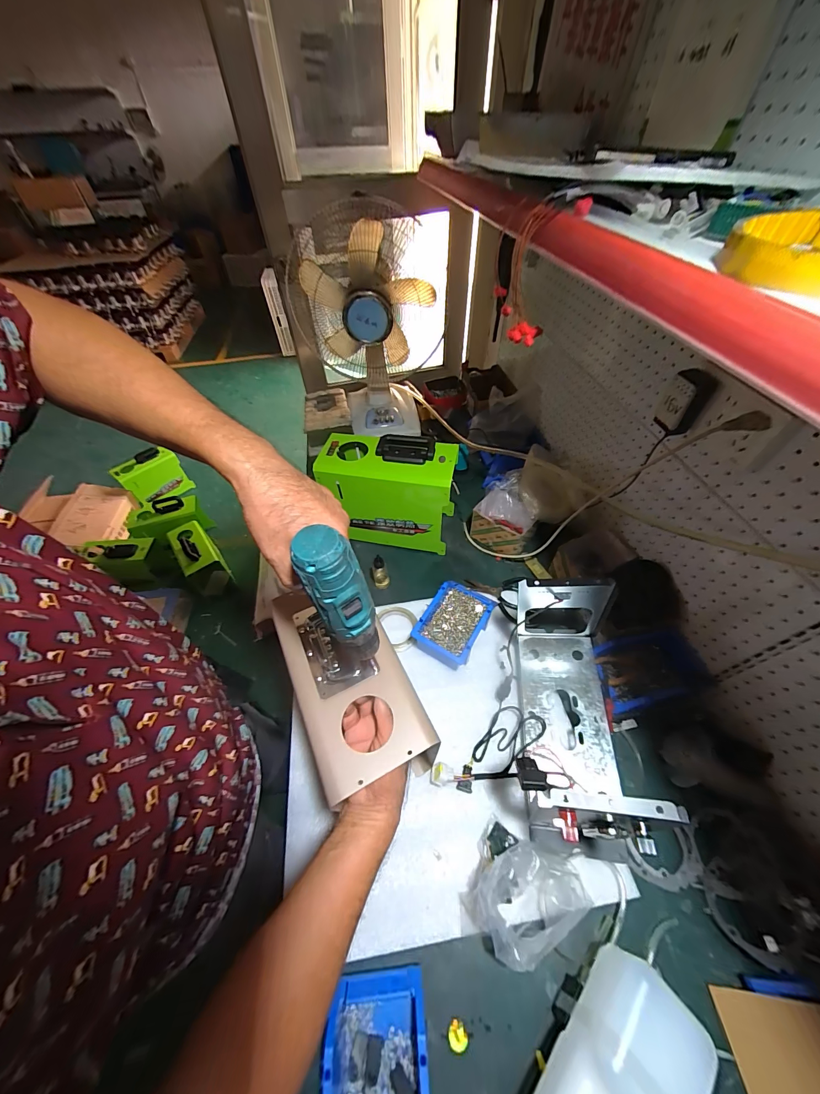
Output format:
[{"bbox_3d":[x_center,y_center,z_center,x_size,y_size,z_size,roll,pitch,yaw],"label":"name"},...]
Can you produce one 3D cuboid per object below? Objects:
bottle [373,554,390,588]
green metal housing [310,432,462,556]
[{"bbox_3d":[-0.068,0.065,0.813,0.035,0.120,0.028,-13,52,-9],"label":"bottle"},{"bbox_3d":[-0.047,-0.127,0.839,0.288,0.252,0.116,9,52,8],"label":"green metal housing"}]

